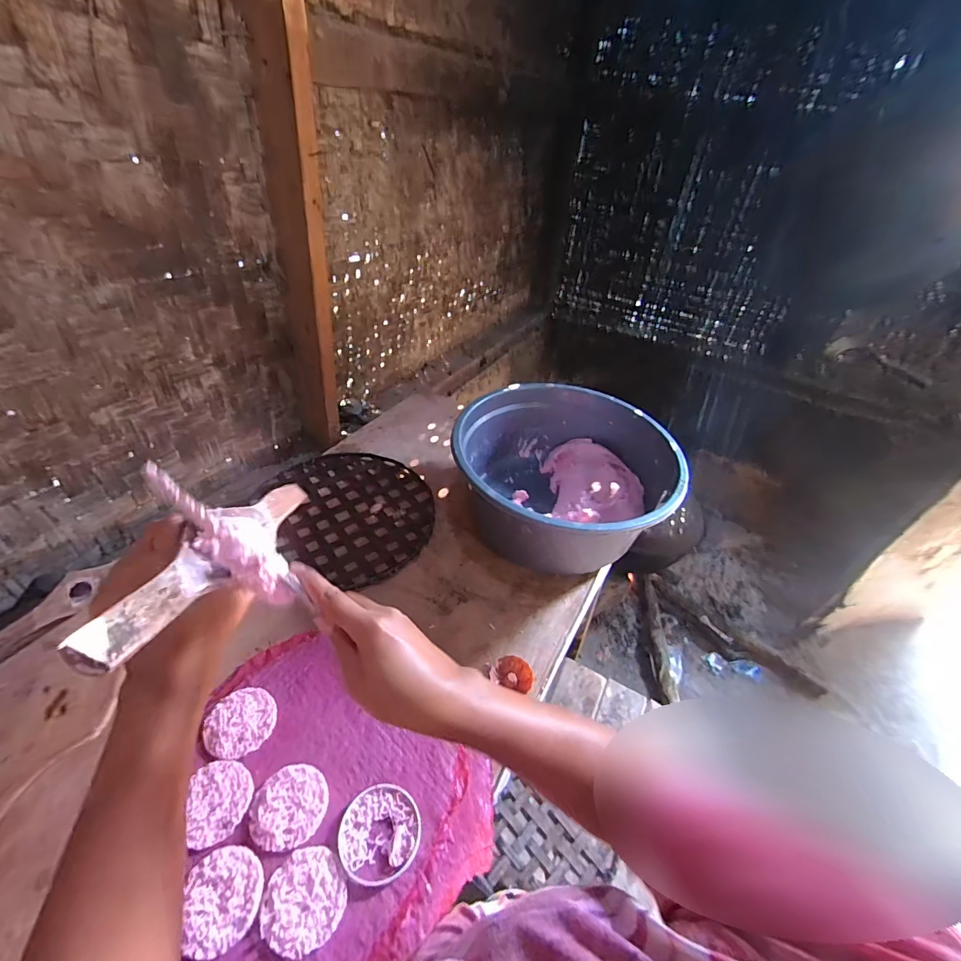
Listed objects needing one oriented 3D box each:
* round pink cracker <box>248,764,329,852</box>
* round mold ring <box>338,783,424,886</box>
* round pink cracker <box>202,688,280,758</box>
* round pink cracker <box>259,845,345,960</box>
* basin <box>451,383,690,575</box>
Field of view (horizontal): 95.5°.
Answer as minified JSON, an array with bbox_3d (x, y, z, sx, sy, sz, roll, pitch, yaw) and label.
[{"bbox_3d":[-0.218,0.370,0.498,0.080,0.007,0.078,4,41,-4],"label":"round pink cracker"},{"bbox_3d":[-0.112,0.393,0.489,0.090,0.007,0.090,4,41,-4],"label":"round mold ring"},{"bbox_3d":[-0.306,0.307,0.557,0.079,0.012,0.079,4,41,-4],"label":"round pink cracker"},{"bbox_3d":[-0.180,0.423,0.441,0.077,0.006,0.079,4,41,-4],"label":"round pink cracker"},{"bbox_3d":[0.151,-0.005,0.860,0.397,0.195,0.408,2,41,-6],"label":"basin"}]

